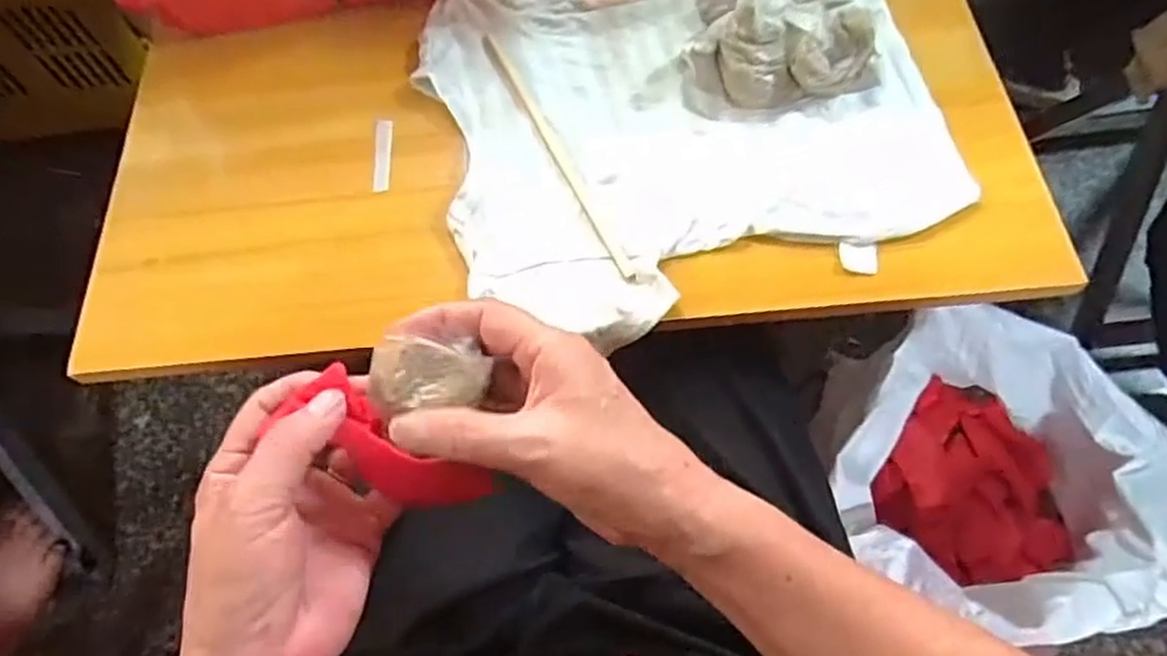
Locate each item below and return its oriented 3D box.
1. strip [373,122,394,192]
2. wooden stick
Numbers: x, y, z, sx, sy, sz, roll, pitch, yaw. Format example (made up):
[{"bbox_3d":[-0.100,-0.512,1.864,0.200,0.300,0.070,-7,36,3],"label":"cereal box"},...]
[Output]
[{"bbox_3d":[-0.135,-0.116,0.504,0.013,0.004,0.054,-6,69,6],"label":"strip"},{"bbox_3d":[-0.021,-0.120,0.487,0.008,0.006,0.225,-24,65,-8],"label":"wooden stick"}]

